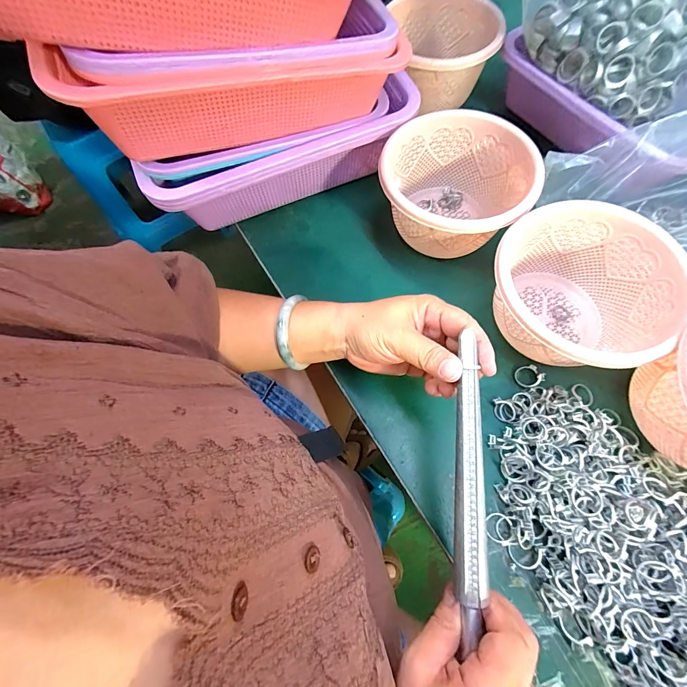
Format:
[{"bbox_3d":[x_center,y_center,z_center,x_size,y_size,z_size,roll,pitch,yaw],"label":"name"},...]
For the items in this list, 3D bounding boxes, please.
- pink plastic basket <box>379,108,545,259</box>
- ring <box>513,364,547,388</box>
[{"bbox_3d":[0.112,-0.155,0.356,0.139,0.086,0.139,-1,69,3],"label":"pink plastic basket"},{"bbox_3d":[0.179,0.031,0.324,0.024,0.004,0.022,-9,58,15],"label":"ring"}]

